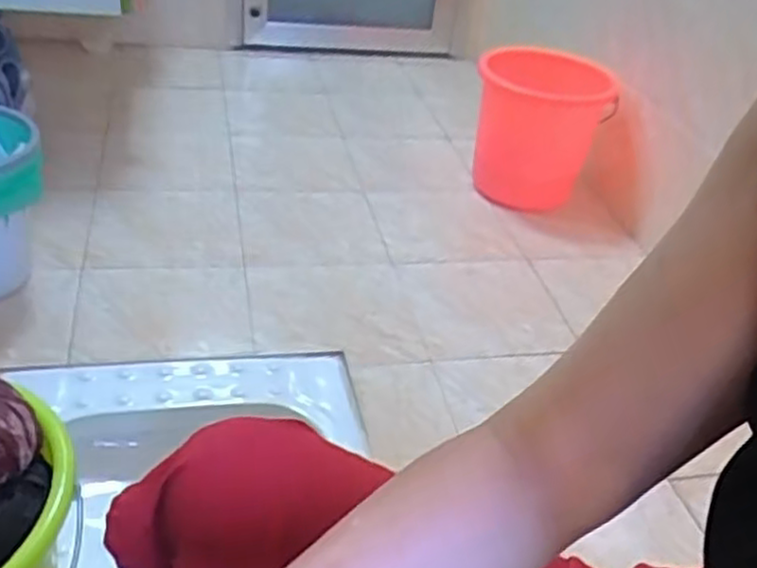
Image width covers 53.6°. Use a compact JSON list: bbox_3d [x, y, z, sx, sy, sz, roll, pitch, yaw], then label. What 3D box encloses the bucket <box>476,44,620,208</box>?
[{"bbox_3d":[0.375,-0.366,1.783,0.301,0.297,0.301,5,34,-3],"label":"bucket"}]

